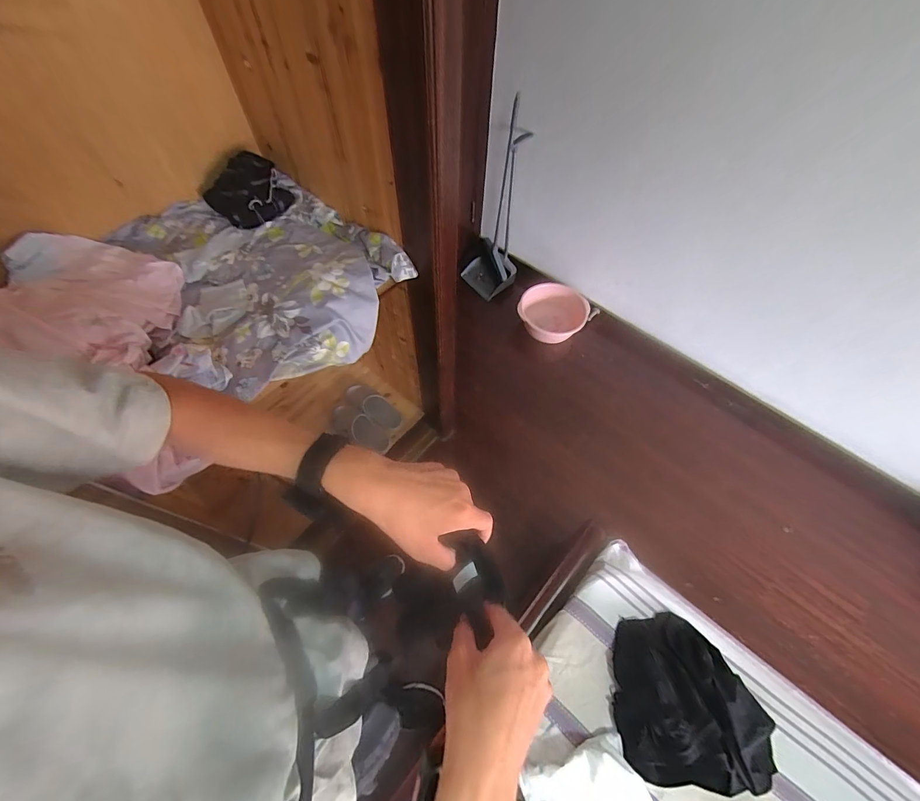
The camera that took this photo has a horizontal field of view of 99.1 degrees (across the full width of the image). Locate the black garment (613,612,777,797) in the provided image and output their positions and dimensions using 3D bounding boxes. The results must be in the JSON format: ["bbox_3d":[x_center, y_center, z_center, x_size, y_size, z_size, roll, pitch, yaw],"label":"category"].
[{"bbox_3d":[0.506,0.651,0.863,0.316,0.064,0.308,5,61,1],"label":"black garment"}]

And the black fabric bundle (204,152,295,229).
[{"bbox_3d":[-0.514,-0.512,0.957,0.171,0.083,0.159,37,66,18],"label":"black fabric bundle"}]

